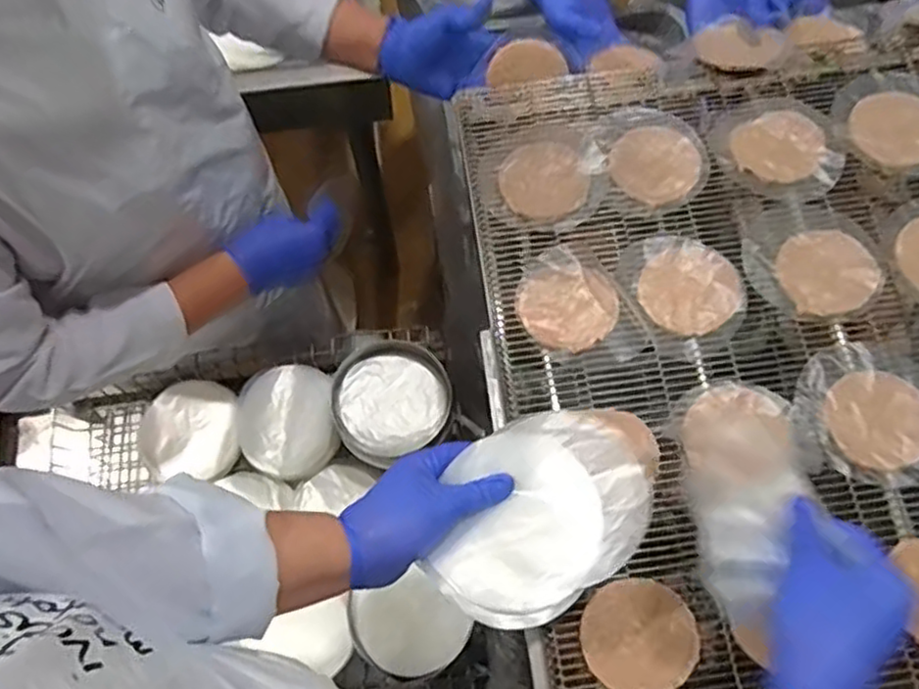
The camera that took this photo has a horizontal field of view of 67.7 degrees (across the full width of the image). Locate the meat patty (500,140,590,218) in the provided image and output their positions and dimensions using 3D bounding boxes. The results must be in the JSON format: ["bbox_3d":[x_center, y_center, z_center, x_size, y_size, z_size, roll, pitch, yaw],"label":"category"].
[{"bbox_3d":[0.082,-0.162,0.666,0.080,0.009,0.088,0,72,1],"label":"meat patty"}]

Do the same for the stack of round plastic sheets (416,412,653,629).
[{"bbox_3d":[0.054,0.117,0.482,0.162,0.023,0.120,-34,75,-9],"label":"stack of round plastic sheets"}]

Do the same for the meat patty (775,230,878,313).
[{"bbox_3d":[0.333,-0.068,0.619,0.092,0.005,0.080,-29,74,-8],"label":"meat patty"}]

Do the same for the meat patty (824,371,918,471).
[{"bbox_3d":[0.351,0.062,0.571,0.084,0.010,0.080,0,72,1],"label":"meat patty"}]

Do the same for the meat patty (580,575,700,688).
[{"bbox_3d":[0.135,0.220,0.515,0.082,0.008,0.080,0,72,1],"label":"meat patty"}]

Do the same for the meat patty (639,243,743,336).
[{"bbox_3d":[0.207,-0.051,0.617,0.088,0.004,0.081,0,72,1],"label":"meat patty"}]

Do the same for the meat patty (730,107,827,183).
[{"bbox_3d":[0.313,-0.194,0.669,0.089,0.006,0.075,-28,74,-7],"label":"meat patty"}]

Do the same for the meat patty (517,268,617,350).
[{"bbox_3d":[0.097,-0.033,0.616,0.087,0.008,0.079,10,73,5],"label":"meat patty"}]

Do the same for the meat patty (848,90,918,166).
[{"bbox_3d":[0.427,-0.212,0.669,0.085,0.010,0.083,-39,75,-10],"label":"meat patty"}]

